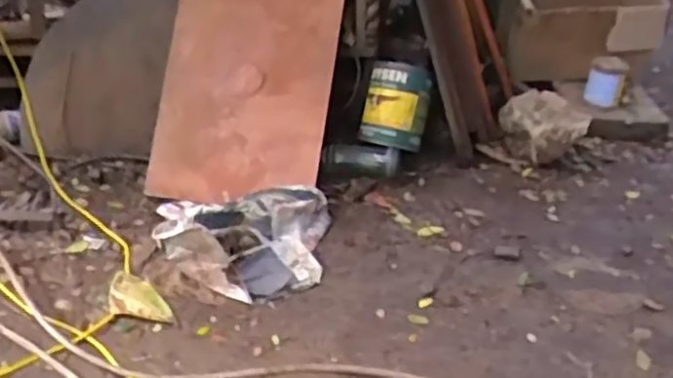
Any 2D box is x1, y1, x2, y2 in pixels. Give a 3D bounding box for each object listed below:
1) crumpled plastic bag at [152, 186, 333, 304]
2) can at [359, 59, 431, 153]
[{"bbox_3d":[-0.204,0.080,1.444,0.363,0.128,0.314,3,28,0],"label":"crumpled plastic bag"},{"bbox_3d":[0.156,-0.213,1.783,0.163,0.212,0.156,9,10,13],"label":"can"}]

